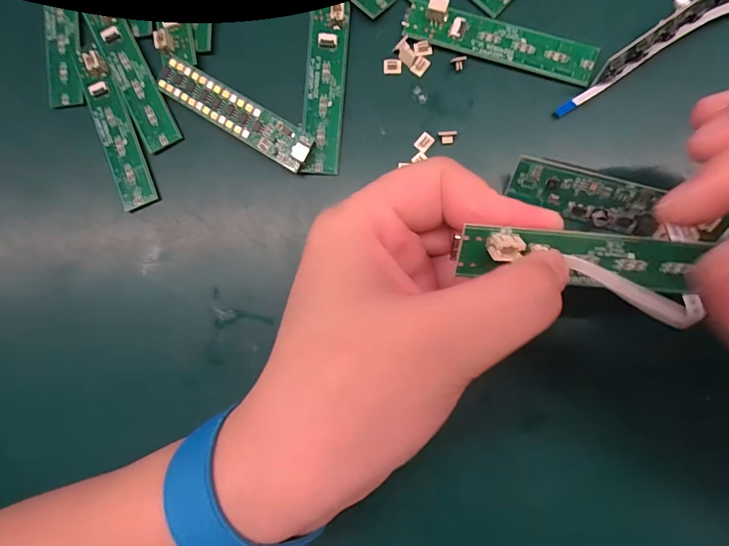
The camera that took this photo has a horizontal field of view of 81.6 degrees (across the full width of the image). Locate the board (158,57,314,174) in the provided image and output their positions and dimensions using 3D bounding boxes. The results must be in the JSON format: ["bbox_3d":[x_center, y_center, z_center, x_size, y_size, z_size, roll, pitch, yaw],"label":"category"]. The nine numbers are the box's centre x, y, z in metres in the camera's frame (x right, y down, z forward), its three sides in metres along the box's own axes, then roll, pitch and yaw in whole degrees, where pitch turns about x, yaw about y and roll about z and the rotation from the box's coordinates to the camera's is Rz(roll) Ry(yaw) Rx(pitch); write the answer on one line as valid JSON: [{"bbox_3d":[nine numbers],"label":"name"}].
[{"bbox_3d":[-0.059,-0.073,0.192,0.081,0.004,0.017,33,98,8],"label":"board"}]

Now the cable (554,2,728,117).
[{"bbox_3d":[0.132,-0.096,0.176,0.113,0.009,0.009,-27,84,4],"label":"cable"}]

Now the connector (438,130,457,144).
[{"bbox_3d":[0.037,-0.060,0.187,0.008,0.004,0.006,-4,86,6],"label":"connector"}]

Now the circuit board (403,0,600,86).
[{"bbox_3d":[0.059,-0.101,0.183,0.082,0.009,0.018,20,89,7],"label":"circuit board"}]

